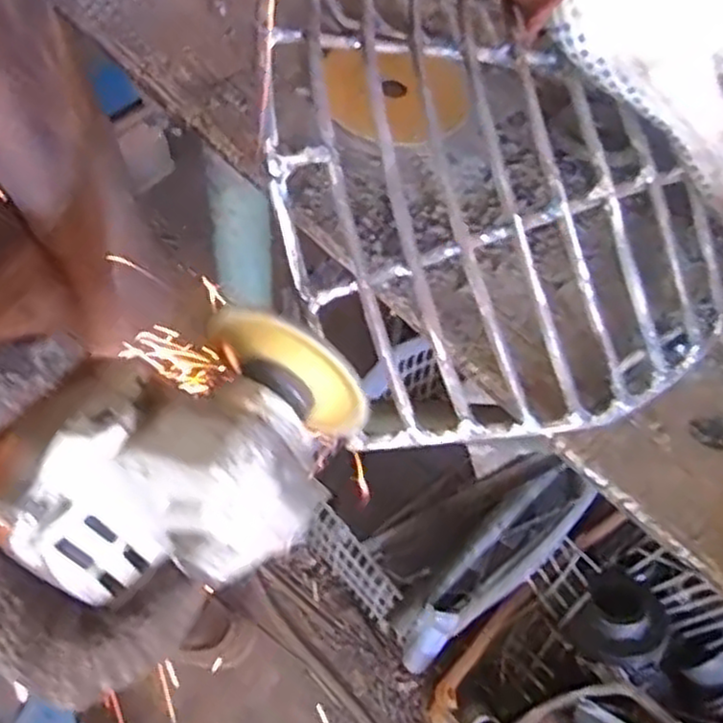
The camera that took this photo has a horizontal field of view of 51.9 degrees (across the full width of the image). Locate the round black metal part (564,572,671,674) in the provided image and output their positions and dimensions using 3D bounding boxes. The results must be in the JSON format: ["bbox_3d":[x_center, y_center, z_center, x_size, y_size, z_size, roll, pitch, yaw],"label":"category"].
[{"bbox_3d":[0.342,0.339,0.964,0.119,0.042,0.118,1,57,-2],"label":"round black metal part"}]

